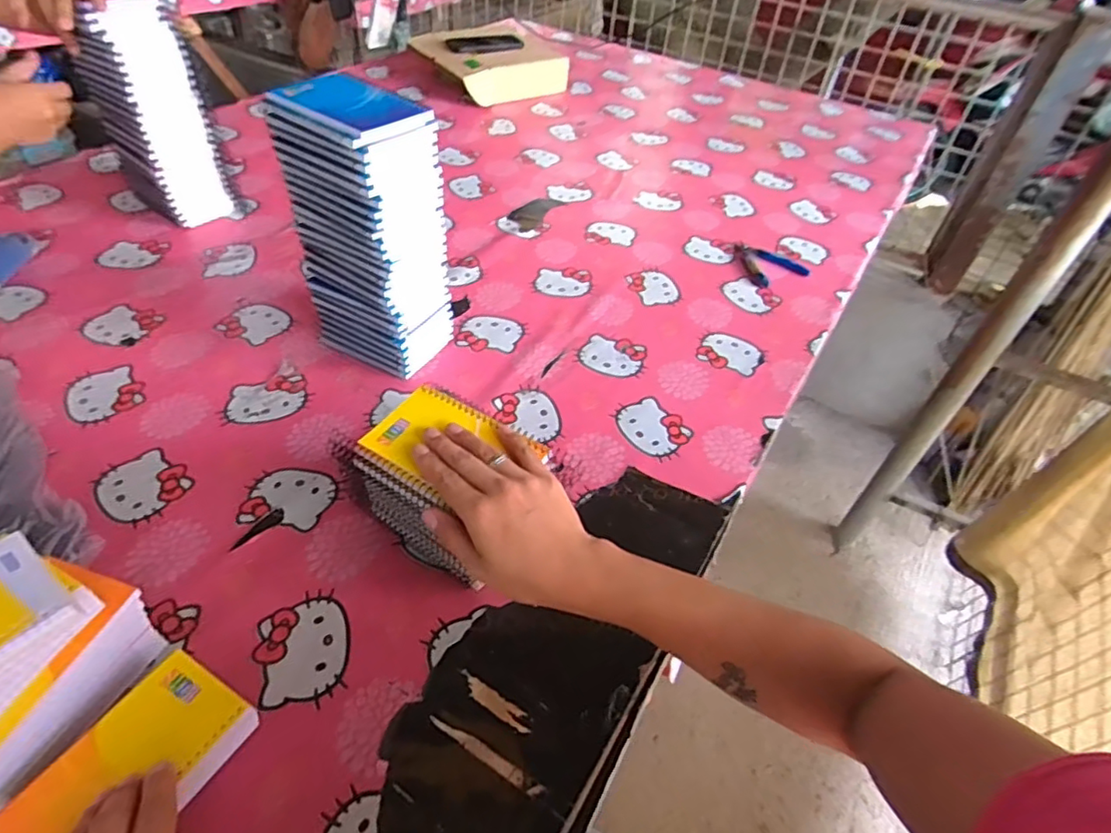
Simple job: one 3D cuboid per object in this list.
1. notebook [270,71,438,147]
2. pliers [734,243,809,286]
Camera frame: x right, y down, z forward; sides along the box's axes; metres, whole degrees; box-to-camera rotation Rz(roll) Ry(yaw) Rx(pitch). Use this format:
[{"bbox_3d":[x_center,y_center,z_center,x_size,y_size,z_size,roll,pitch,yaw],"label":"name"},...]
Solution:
[{"bbox_3d":[-0.186,-0.279,0.544,0.124,0.013,0.088,30,51,22],"label":"notebook"},{"bbox_3d":[0.332,-0.233,0.915,0.098,0.011,0.104,-2,47,-7],"label":"pliers"}]

